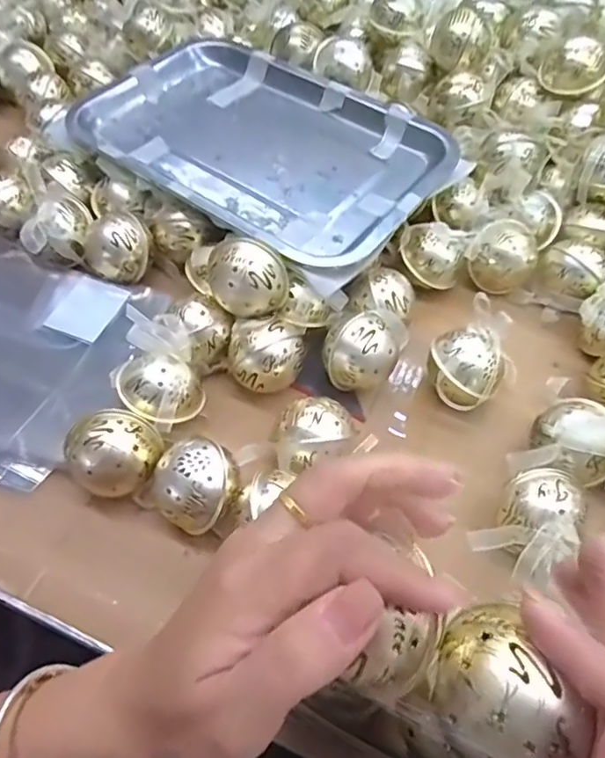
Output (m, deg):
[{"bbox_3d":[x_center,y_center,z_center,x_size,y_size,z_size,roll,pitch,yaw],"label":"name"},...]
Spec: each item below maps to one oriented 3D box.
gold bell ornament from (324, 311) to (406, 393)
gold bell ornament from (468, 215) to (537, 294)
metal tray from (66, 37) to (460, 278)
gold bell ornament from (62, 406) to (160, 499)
[{"bbox_3d":[0.045,-0.018,0.419,0.053,0.060,0.058,16,56,7],"label":"gold bell ornament"},{"bbox_3d":[0.173,-0.106,0.486,0.050,0.049,0.044,23,57,12],"label":"gold bell ornament"},{"bbox_3d":[-0.036,-0.203,0.500,0.302,0.035,0.203,32,60,17],"label":"metal tray"},{"bbox_3d":[-0.119,0.050,0.364,0.052,0.053,0.044,-34,64,-23],"label":"gold bell ornament"}]

